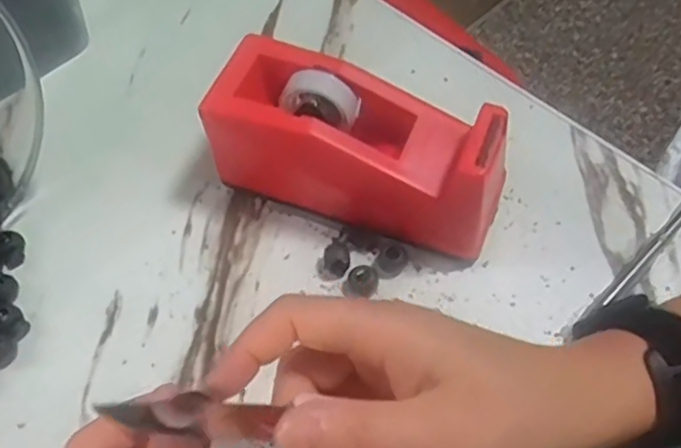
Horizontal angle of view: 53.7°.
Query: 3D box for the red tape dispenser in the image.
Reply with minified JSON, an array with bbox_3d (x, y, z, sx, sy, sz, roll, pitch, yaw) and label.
[{"bbox_3d":[0.009,-0.035,0.355,0.150,0.085,0.060,18,61,14],"label":"red tape dispenser"}]

